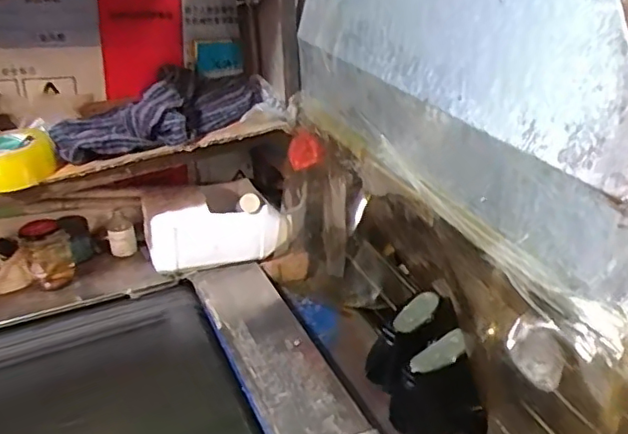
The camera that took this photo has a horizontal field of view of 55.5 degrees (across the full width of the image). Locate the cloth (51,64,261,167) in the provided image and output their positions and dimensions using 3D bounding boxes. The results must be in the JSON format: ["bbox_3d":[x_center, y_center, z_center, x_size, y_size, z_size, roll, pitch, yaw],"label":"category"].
[{"bbox_3d":[-0.243,-0.181,1.013,0.166,0.072,0.378,19,36,30],"label":"cloth"}]

